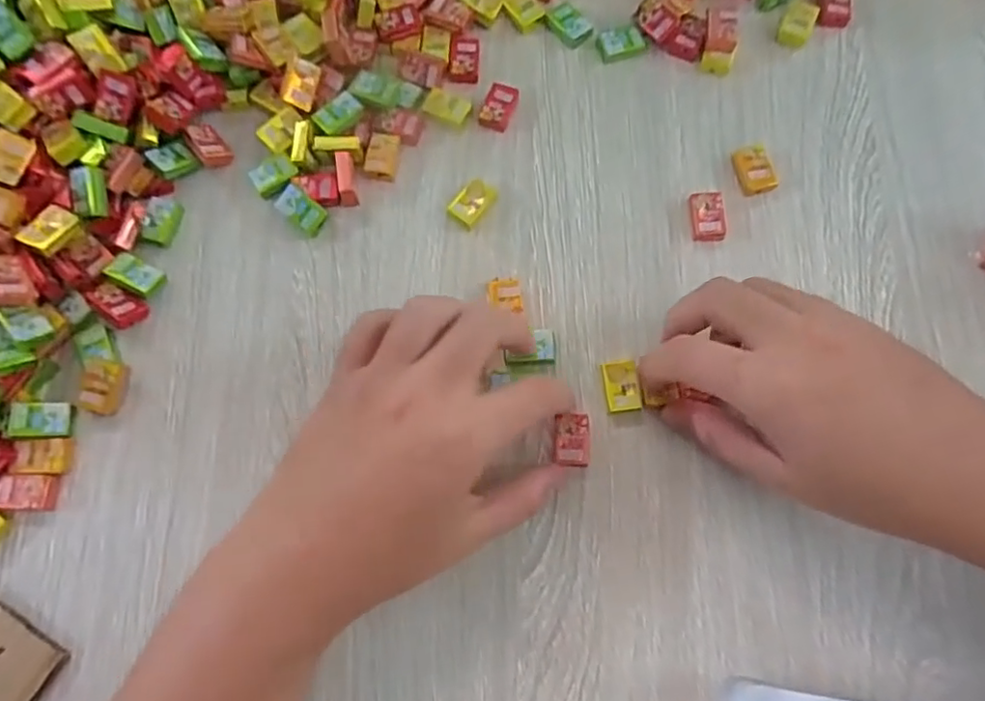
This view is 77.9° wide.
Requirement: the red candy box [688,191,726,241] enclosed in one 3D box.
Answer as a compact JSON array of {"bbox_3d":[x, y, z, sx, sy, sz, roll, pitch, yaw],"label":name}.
[{"bbox_3d":[0.116,-0.073,0.330,0.016,0.010,0.026,-5,74,0],"label":"red candy box"}]

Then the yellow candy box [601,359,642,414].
[{"bbox_3d":[0.064,0.019,0.305,0.016,0.010,0.025,-8,74,-1],"label":"yellow candy box"}]

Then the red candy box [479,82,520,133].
[{"bbox_3d":[0.004,-0.142,0.353,0.016,0.009,0.029,20,76,6],"label":"red candy box"}]

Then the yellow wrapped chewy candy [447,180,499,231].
[{"bbox_3d":[-0.010,-0.081,0.337,0.018,0.011,0.028,40,79,11],"label":"yellow wrapped chewy candy"}]

